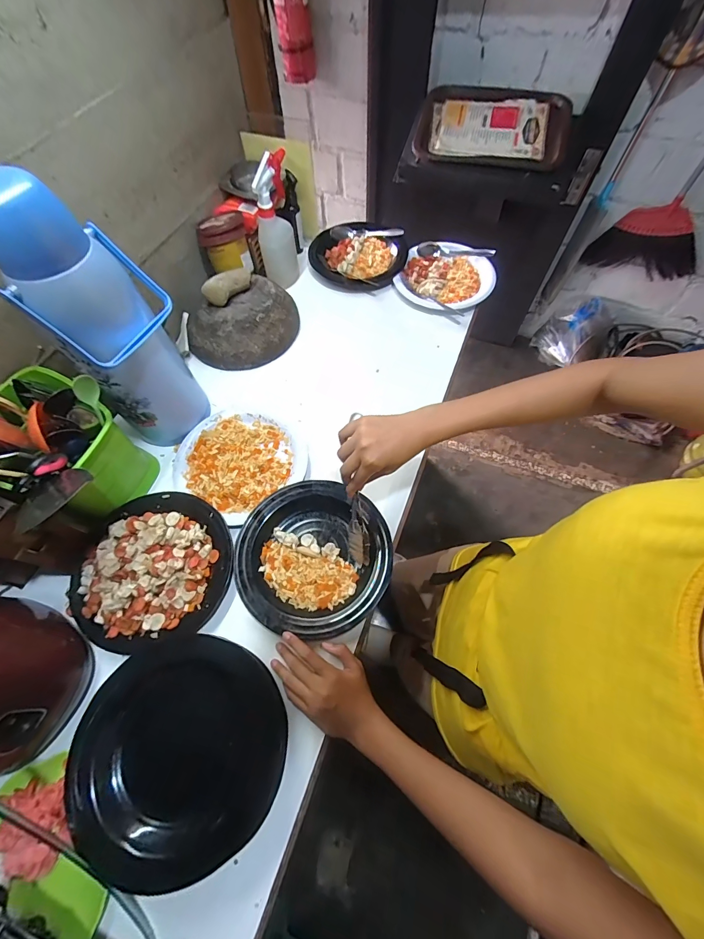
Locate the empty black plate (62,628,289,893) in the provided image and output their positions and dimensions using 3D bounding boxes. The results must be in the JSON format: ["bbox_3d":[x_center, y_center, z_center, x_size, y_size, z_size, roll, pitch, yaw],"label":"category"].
[{"bbox_3d":[-0.194,0.318,0.415,0.224,0.025,0.220,4,64,-9],"label":"empty black plate"}]

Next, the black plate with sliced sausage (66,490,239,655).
[{"bbox_3d":[-0.290,0.136,0.524,0.218,0.031,0.210,0,63,1],"label":"black plate with sliced sausage"}]

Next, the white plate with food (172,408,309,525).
[{"bbox_3d":[-0.191,-0.017,0.624,0.205,0.017,0.188,0,63,1],"label":"white plate with food"}]

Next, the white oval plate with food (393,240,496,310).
[{"bbox_3d":[0.213,-0.435,0.818,0.203,0.030,0.204,20,65,10],"label":"white oval plate with food"}]

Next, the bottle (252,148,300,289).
[{"bbox_3d":[-0.157,-0.509,0.752,0.060,0.235,0.102,3,64,2],"label":"bottle"}]

